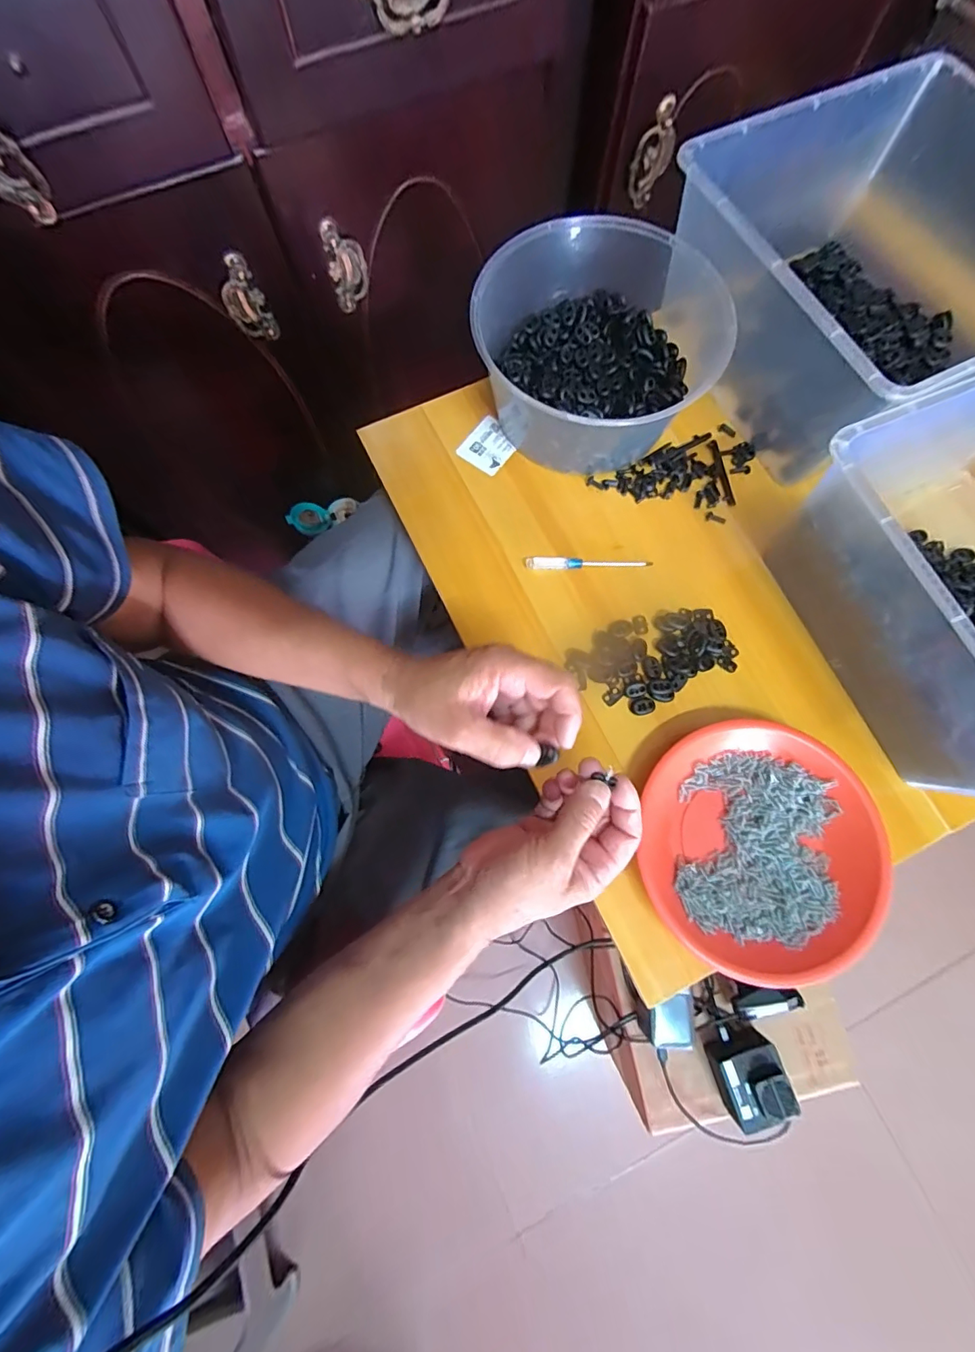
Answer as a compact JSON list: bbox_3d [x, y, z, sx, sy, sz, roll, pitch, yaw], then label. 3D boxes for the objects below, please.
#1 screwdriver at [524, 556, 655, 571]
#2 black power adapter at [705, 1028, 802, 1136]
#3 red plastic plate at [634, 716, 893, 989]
[{"bbox_3d":[0.098,-0.108,0.460,0.121,0.010,0.013,2,76,0],"label":"screwdriver"},{"bbox_3d":[0.309,0.471,0.558,0.074,0.047,0.083,-18,77,-5],"label":"black power adapter"},{"bbox_3d":[0.218,0.135,0.386,0.177,0.032,0.191,0,76,0],"label":"red plastic plate"}]

